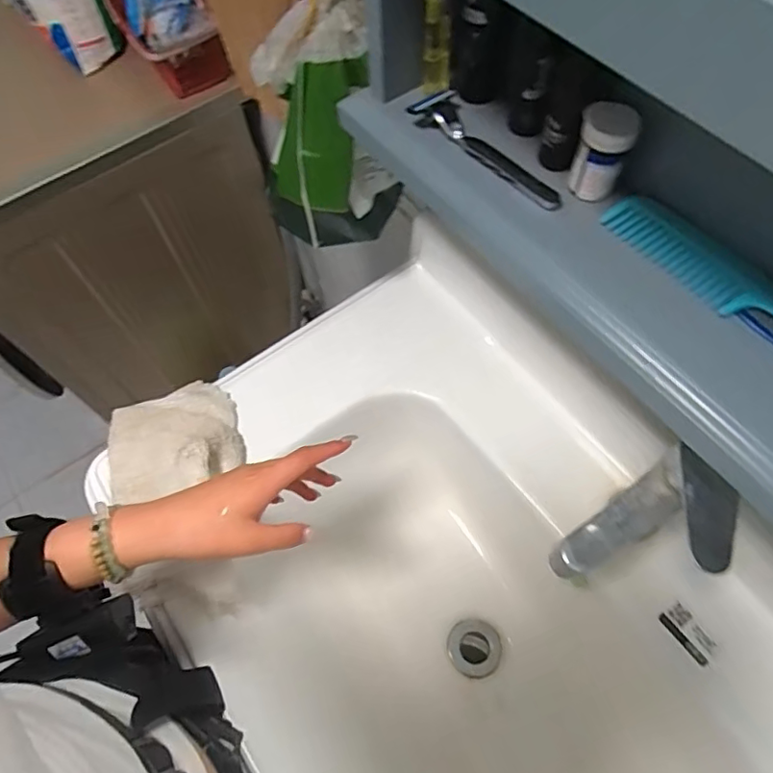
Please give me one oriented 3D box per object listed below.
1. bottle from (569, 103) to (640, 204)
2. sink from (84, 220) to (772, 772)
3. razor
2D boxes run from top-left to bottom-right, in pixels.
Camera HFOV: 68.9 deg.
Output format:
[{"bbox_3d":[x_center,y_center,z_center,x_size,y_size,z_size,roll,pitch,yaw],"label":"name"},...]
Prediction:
[{"bbox_3d":[0.142,-0.154,0.373,0.033,0.053,0.031,21,66,12],"label":"bottle"},{"bbox_3d":[0.077,0.212,0.592,0.478,0.194,0.643,-32,66,-13],"label":"sink"},{"bbox_3d":[0.077,-0.173,0.408,0.133,0.019,0.034,41,71,20],"label":"razor"}]

